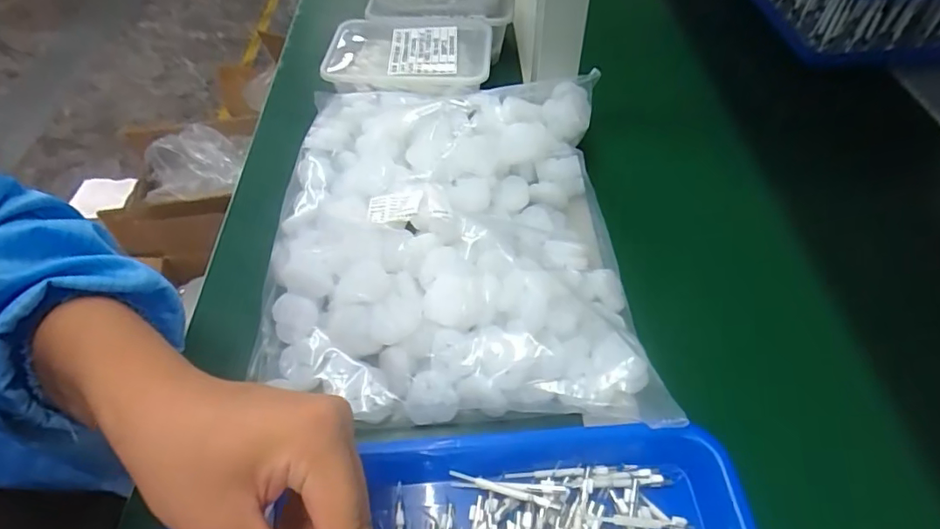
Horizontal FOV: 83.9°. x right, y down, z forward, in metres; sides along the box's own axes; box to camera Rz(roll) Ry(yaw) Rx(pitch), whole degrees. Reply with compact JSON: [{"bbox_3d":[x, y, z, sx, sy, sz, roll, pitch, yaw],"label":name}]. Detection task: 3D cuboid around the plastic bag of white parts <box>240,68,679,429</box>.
[{"bbox_3d":[-0.016,-0.035,0.424,0.280,0.072,0.314,0,52,1],"label":"plastic bag of white parts"}]

